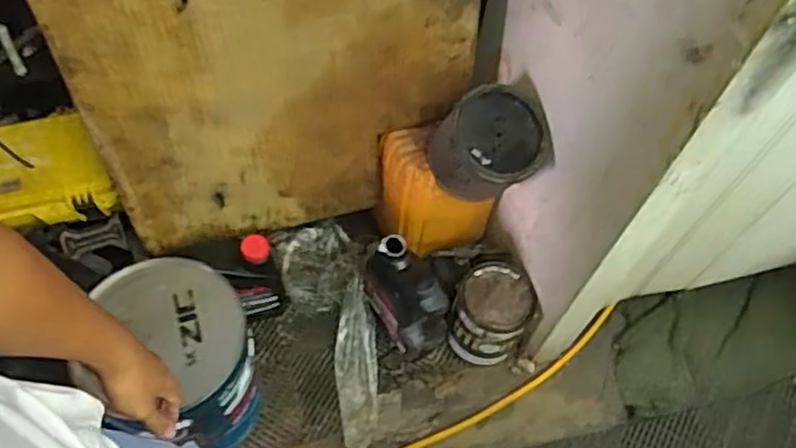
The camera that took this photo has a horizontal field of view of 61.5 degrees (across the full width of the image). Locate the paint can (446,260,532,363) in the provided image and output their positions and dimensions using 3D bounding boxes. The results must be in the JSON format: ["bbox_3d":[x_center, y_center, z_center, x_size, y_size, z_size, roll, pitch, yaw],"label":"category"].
[{"bbox_3d":[0.202,0.205,1.509,0.157,0.226,0.167,1,61,-3],"label":"paint can"}]

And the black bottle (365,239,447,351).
[{"bbox_3d":[0.016,0.157,1.430,0.111,0.277,0.198,-28,67,-17],"label":"black bottle"}]

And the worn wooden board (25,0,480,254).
[{"bbox_3d":[-0.197,-0.268,1.188,0.700,0.755,0.029,-12,48,-10],"label":"worn wooden board"}]

